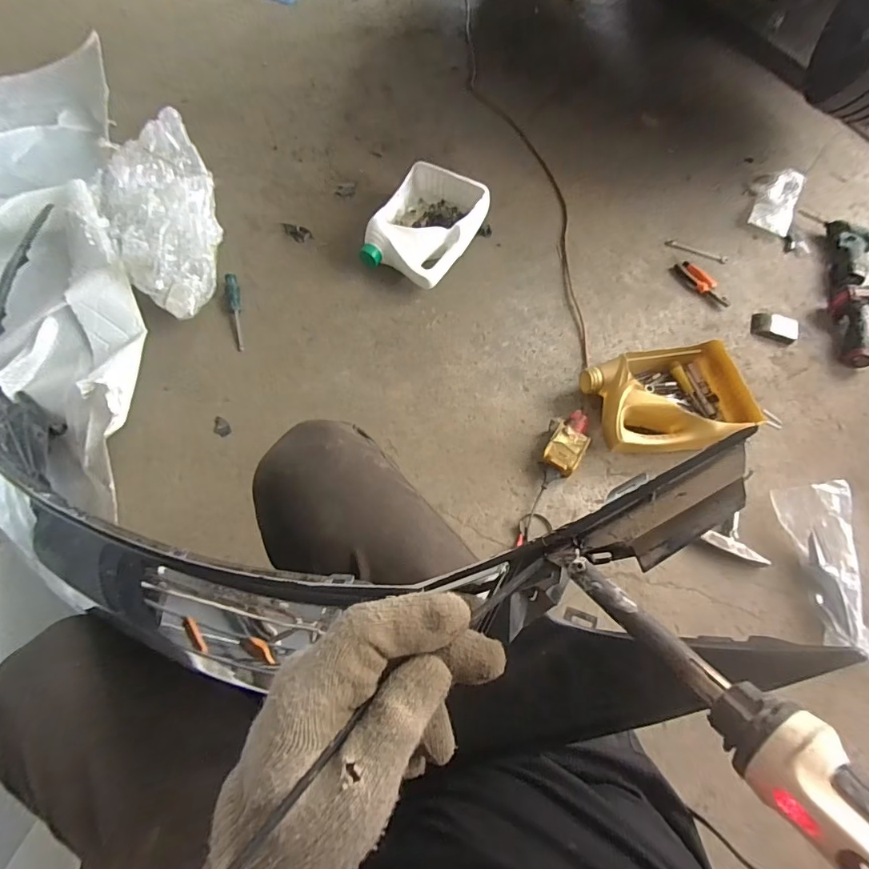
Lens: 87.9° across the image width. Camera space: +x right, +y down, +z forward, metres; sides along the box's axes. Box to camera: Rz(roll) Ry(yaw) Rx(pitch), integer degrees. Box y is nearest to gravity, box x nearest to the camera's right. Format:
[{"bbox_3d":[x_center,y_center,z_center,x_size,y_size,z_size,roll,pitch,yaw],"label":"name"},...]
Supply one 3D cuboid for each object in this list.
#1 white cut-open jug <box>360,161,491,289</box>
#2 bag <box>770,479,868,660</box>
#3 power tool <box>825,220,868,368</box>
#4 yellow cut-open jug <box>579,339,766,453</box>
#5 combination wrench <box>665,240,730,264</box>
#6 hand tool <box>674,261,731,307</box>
[{"bbox_3d":[-0.018,-0.499,1.064,0.235,0.101,0.320,22,66,7],"label":"white cut-open jug"},{"bbox_3d":[0.682,0.227,0.775,0.075,0.090,0.289,0,65,-3],"label":"bag"},{"bbox_3d":[1.071,-0.331,1.072,0.236,0.066,0.443,18,66,5],"label":"power tool"},{"bbox_3d":[0.456,-0.062,0.895,0.290,0.091,0.209,-12,67,-8],"label":"yellow cut-open jug"},{"bbox_3d":[0.670,-0.468,1.152,0.160,0.006,0.030,23,66,7],"label":"combination wrench"},{"bbox_3d":[0.649,-0.364,1.089,0.048,0.021,0.151,-36,72,-17],"label":"hand tool"}]

